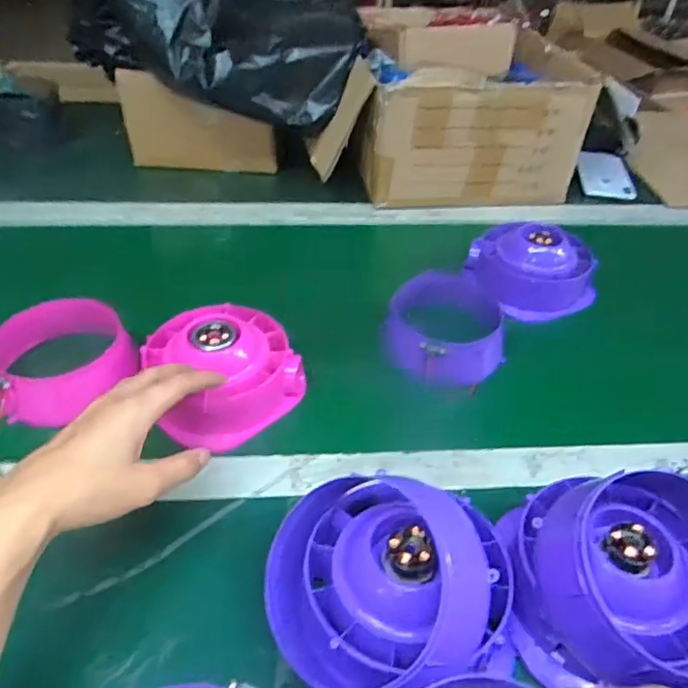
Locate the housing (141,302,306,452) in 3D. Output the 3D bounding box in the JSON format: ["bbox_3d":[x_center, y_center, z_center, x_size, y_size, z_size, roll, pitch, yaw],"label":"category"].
[{"bbox_3d":[-0.113,0.021,0.518,0.128,0.071,0.121,-23,47,-26],"label":"housing"}]

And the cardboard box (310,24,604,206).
[{"bbox_3d":[0.145,-0.332,0.831,0.373,0.209,0.200,-3,42,-6],"label":"cardboard box"}]

